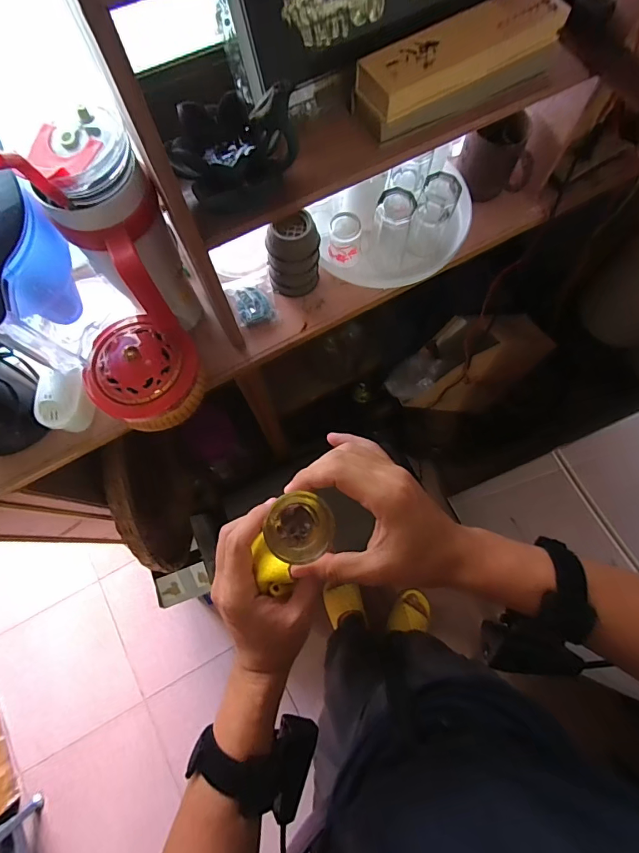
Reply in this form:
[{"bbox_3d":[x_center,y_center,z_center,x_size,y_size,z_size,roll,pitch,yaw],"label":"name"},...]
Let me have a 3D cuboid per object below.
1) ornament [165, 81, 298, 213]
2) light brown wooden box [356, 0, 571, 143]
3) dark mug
[{"bbox_3d":[-0.088,-0.266,0.387,0.102,0.076,0.092,32,77,9],"label":"ornament"},{"bbox_3d":[0.150,-0.387,0.438,0.236,0.052,0.067,-29,76,-7],"label":"light brown wooden box"},{"bbox_3d":[0.267,-0.400,0.624,0.084,0.083,0.094,-9,74,-2],"label":"dark mug"}]

